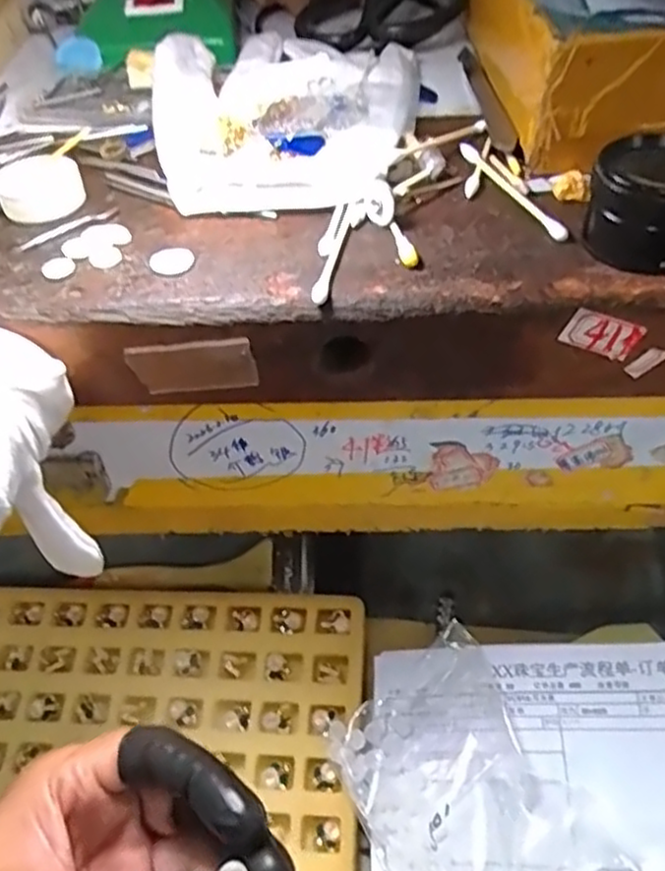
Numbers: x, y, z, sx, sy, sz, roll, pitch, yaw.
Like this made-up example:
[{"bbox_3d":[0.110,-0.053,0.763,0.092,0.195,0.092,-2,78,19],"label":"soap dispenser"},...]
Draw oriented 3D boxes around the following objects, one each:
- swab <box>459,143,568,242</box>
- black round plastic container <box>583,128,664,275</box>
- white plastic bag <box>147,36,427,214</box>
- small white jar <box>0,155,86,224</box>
[{"bbox_3d":[0.068,-0.094,0.266,0.008,0.006,0.072,-17,48,-12],"label":"swab"},{"bbox_3d":[0.105,-0.076,0.227,0.039,0.033,0.031,16,49,18],"label":"black round plastic container"},{"bbox_3d":[-0.021,-0.150,0.312,0.114,0.021,0.155,2,47,5],"label":"white plastic bag"},{"bbox_3d":[-0.114,-0.097,0.272,0.032,0.016,0.025,-18,48,-13],"label":"small white jar"}]

